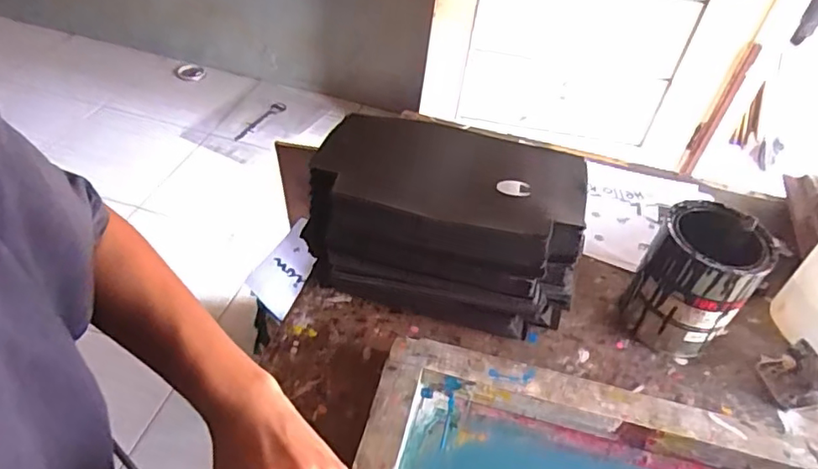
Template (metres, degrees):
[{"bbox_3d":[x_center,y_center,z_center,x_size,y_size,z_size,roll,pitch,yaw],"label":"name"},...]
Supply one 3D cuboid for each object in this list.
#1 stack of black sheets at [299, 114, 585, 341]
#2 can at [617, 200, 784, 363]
[{"bbox_3d":[0.044,-0.013,0.668,0.295,0.157,0.189,12,43,5],"label":"stack of black sheets"},{"bbox_3d":[0.315,0.054,0.646,0.101,0.145,0.100,4,43,-4],"label":"can"}]

